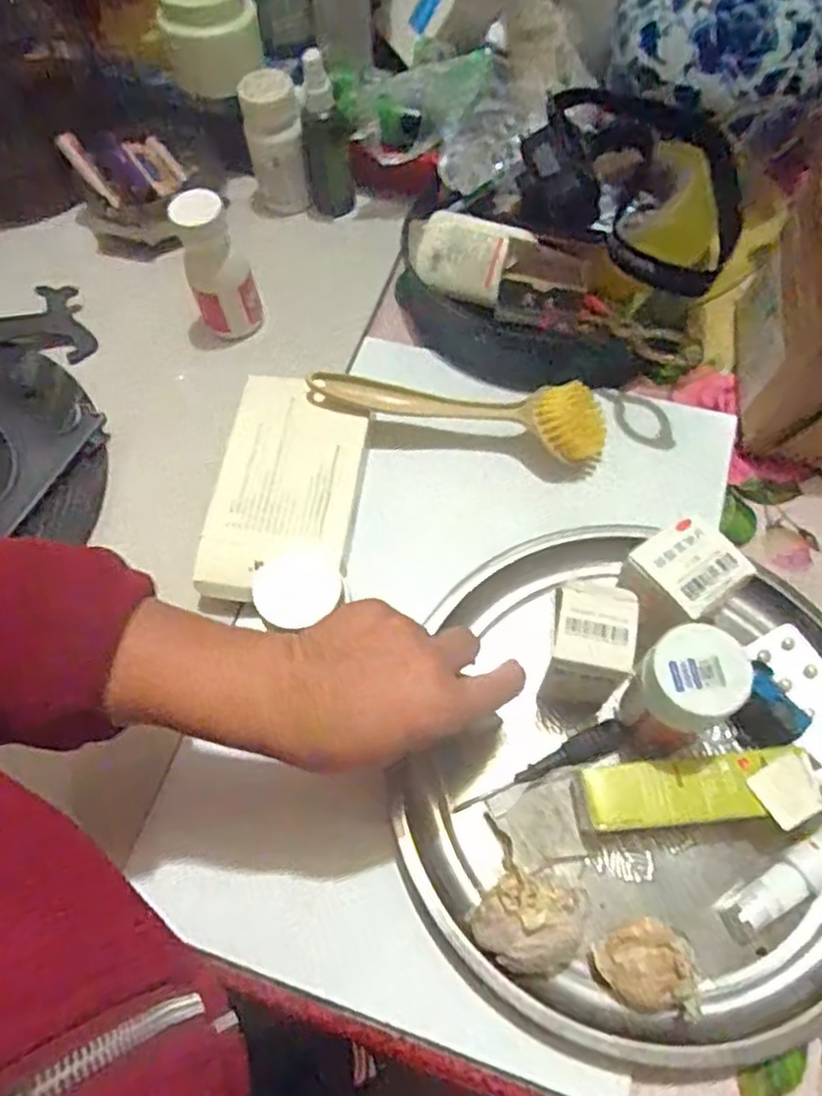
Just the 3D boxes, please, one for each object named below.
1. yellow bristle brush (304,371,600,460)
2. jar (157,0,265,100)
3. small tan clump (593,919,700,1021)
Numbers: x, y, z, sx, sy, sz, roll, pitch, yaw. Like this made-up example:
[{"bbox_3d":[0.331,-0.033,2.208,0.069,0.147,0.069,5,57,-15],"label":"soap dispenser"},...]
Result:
[{"bbox_3d":[0.036,-0.104,0.532,0.214,0.040,0.051,12,65,9],"label":"yellow bristle brush"},{"bbox_3d":[-0.173,-0.450,0.628,0.082,0.067,0.086,-1,63,2],"label":"jar"},{"bbox_3d":[0.120,0.214,0.371,0.048,0.022,0.039,9,64,7],"label":"small tan clump"}]

